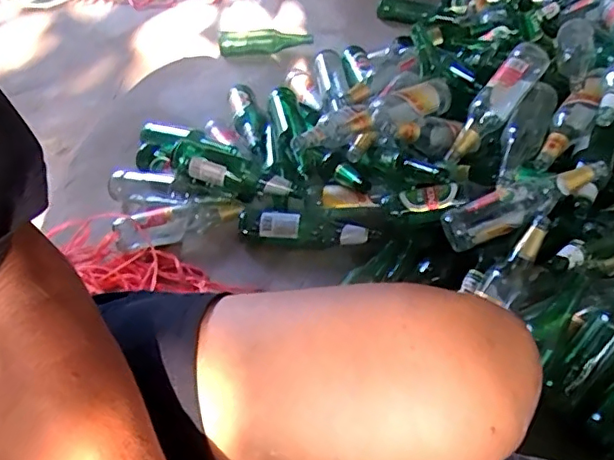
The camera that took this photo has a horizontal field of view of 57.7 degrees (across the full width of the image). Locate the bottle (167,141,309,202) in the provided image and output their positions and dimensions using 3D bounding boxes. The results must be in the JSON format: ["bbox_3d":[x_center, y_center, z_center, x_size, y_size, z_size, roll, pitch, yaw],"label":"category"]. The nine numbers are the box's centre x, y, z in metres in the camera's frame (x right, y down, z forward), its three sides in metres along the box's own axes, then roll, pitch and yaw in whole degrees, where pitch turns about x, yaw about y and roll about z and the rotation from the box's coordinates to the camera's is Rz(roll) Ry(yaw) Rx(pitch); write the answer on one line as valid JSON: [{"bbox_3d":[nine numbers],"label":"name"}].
[{"bbox_3d":[-0.141,-0.109,1.106,0.275,0.063,0.082,17,48,17],"label":"bottle"}]

